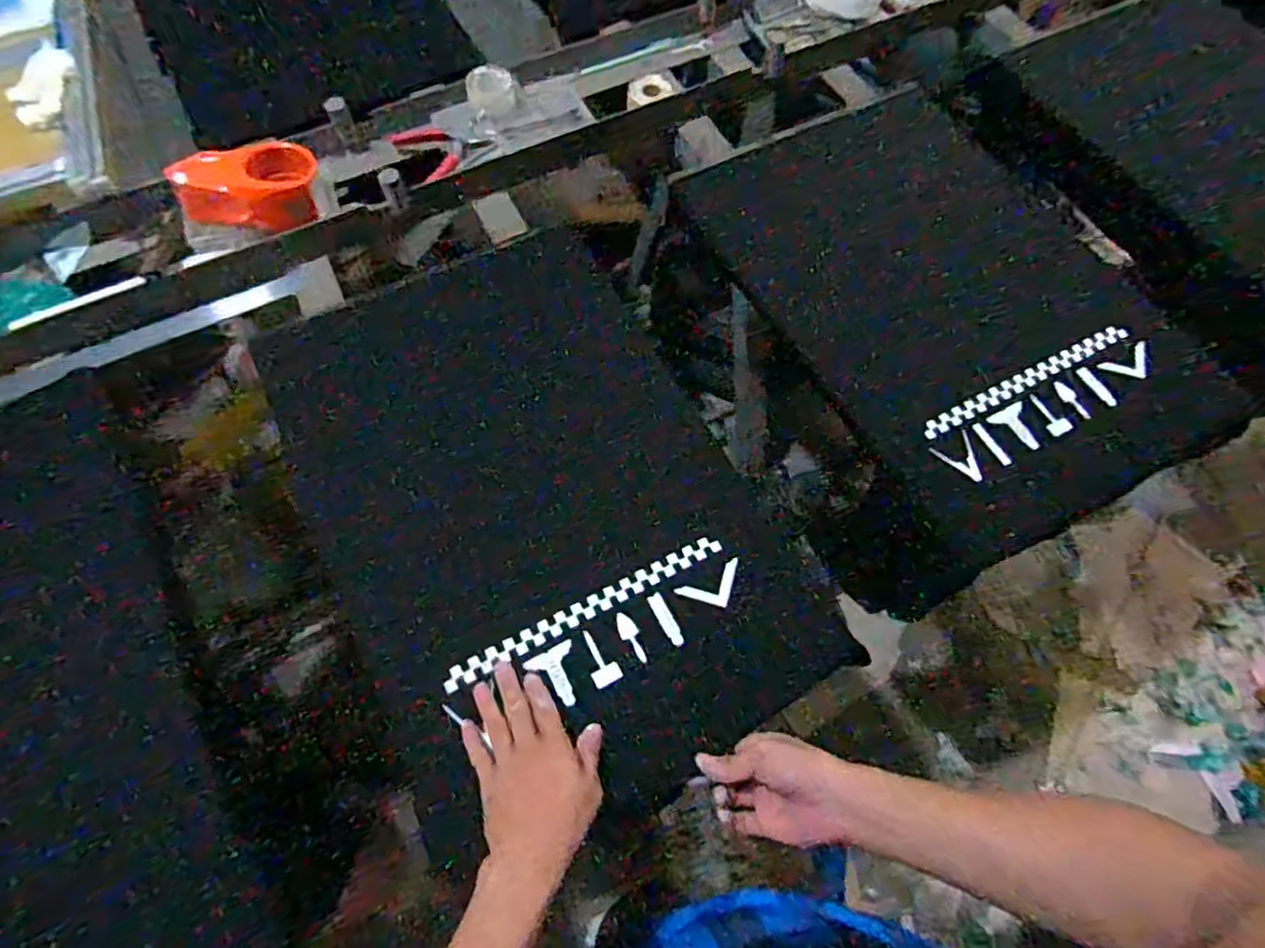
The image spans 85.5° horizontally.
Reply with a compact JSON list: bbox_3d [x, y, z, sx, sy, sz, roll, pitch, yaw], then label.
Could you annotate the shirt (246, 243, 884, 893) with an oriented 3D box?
[{"bbox_3d":[-0.113,0.008,0.684,0.389,0.063,0.617,-26,67,-13],"label":"shirt"}]

